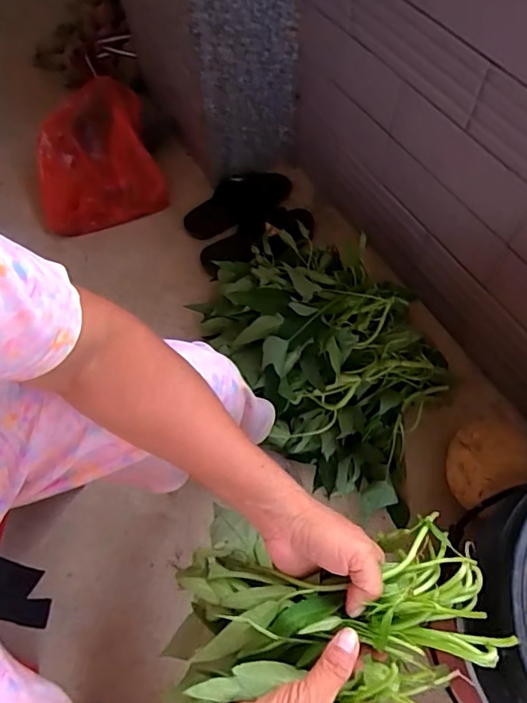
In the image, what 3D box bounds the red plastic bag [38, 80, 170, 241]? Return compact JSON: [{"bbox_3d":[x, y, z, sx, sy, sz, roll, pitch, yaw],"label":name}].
[{"bbox_3d":[-0.367,-0.421,1.097,0.268,0.237,0.236,-9,61,-3],"label":"red plastic bag"}]

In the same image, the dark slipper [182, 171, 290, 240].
[{"bbox_3d":[-0.048,-0.342,1.140,0.278,0.059,0.137,-31,65,-15],"label":"dark slipper"}]

